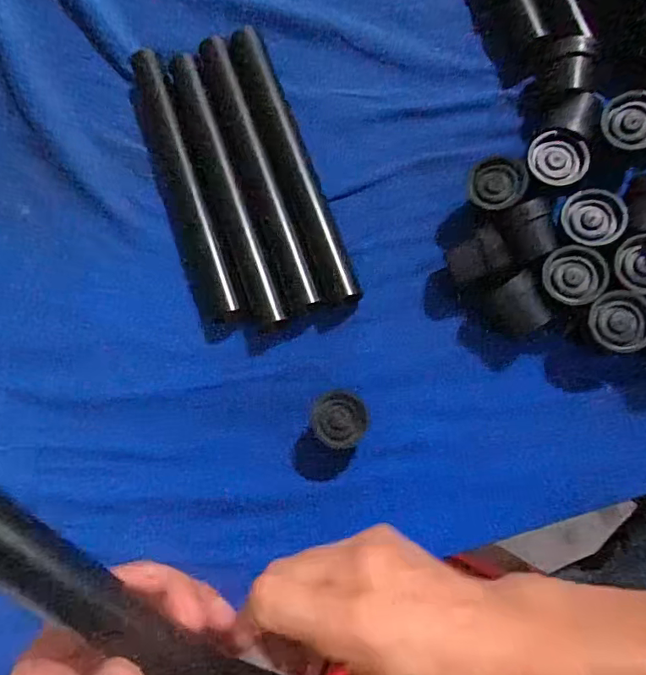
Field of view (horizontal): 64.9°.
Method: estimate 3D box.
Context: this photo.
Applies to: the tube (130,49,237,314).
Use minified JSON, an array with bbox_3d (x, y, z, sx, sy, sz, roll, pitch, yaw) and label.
[{"bbox_3d":[-0.105,-0.118,0.374,0.027,0.020,0.217,-21,78,7],"label":"tube"}]

